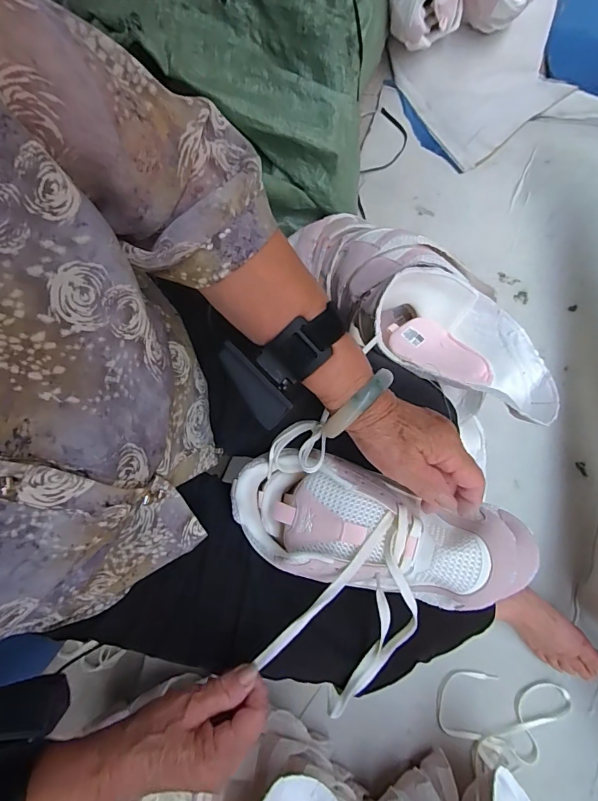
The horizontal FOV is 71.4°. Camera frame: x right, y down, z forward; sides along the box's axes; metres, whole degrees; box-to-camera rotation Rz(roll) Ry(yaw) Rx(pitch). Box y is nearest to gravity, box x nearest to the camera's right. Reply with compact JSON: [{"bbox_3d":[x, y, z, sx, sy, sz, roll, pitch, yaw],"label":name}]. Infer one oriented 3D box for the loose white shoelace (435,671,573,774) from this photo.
[{"bbox_3d":[0.319,0.496,0.638,0.195,0.028,0.127,7,78,3],"label":"loose white shoelace"}]

